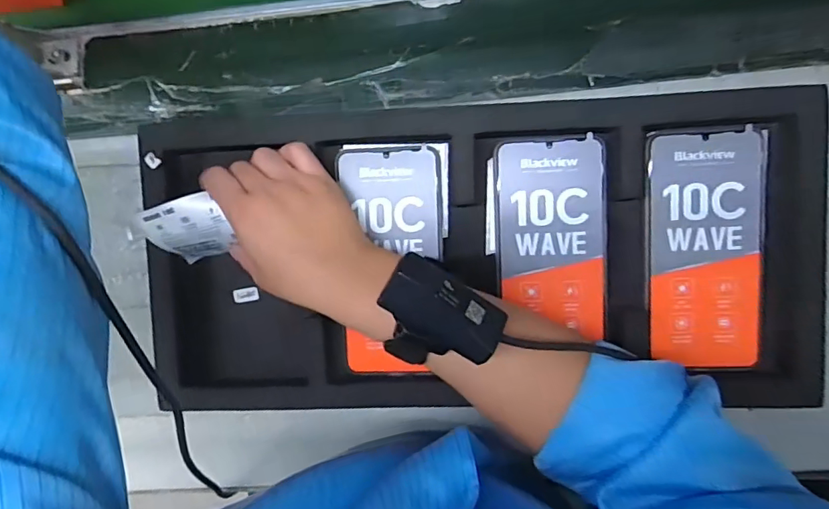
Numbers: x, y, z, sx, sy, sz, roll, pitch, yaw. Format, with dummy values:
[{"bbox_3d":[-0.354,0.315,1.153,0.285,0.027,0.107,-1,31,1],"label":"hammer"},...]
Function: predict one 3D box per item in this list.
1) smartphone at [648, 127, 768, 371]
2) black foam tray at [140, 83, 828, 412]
[{"bbox_3d":[0.212,-0.004,0.359,0.082,0.016,0.167,-2,88,6],"label":"smartphone"},{"bbox_3d":[0.042,0.001,0.366,0.478,0.039,0.217,-2,88,6],"label":"black foam tray"}]

